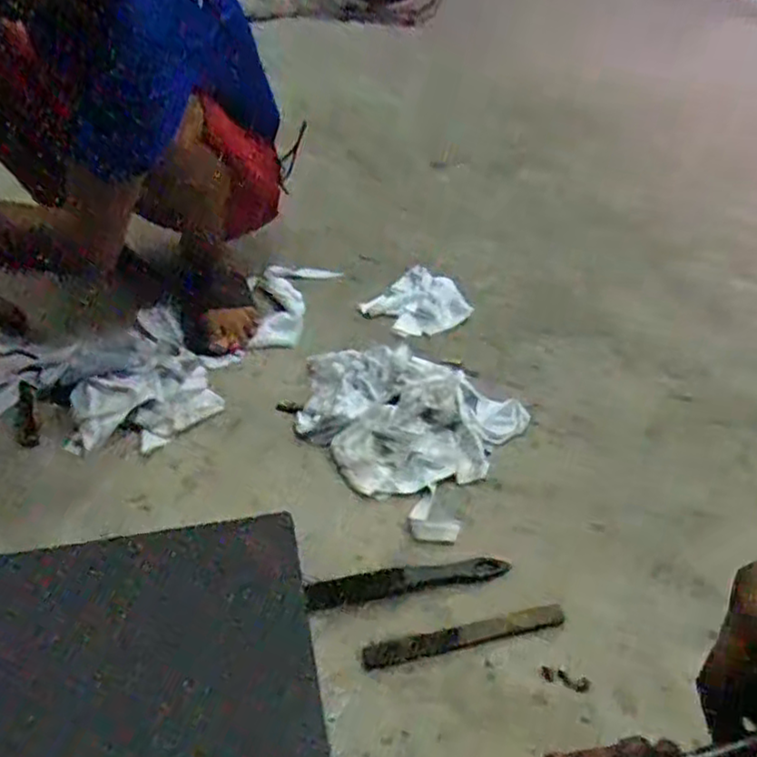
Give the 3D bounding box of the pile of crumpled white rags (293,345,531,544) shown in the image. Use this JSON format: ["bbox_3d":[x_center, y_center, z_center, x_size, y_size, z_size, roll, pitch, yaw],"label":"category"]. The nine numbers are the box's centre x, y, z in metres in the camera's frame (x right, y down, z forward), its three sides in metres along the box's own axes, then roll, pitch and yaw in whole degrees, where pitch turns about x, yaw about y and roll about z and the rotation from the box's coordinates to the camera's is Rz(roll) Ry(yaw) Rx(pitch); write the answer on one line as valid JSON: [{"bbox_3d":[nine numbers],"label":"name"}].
[{"bbox_3d":[0.047,0.050,1.035,0.352,0.066,0.291,32,47,30],"label":"pile of crumpled white rags"}]

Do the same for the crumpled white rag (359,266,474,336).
[{"bbox_3d":[0.081,-0.141,1.307,0.177,0.028,0.155,32,65,31],"label":"crumpled white rag"}]

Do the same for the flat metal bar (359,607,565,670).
[{"bbox_3d":[0.102,0.296,0.791,0.243,0.008,0.028,-8,41,-14],"label":"flat metal bar"}]

